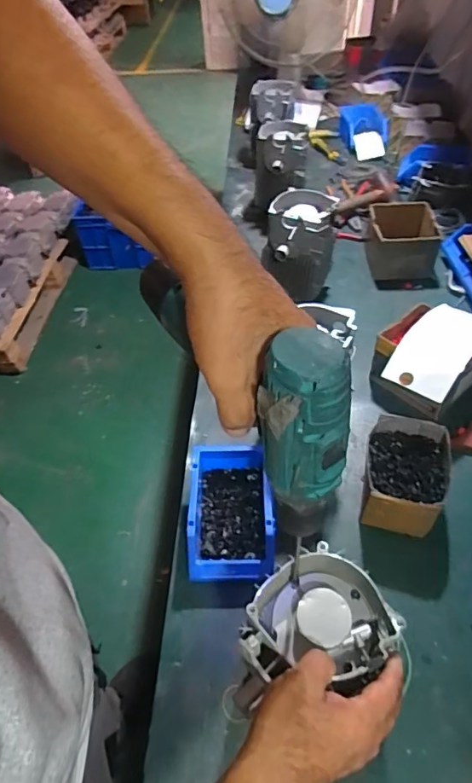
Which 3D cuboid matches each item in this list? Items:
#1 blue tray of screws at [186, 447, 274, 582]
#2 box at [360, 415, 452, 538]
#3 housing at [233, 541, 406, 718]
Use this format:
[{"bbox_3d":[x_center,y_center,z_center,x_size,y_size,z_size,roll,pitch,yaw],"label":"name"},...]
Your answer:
[{"bbox_3d":[-0.008,0.169,0.696,0.117,0.078,0.184,-3,49,0],"label":"blue tray of screws"},{"bbox_3d":[0.245,0.123,0.719,0.114,0.087,0.153,13,51,13],"label":"box"},{"bbox_3d":[0.073,0.217,0.463,0.140,0.048,0.125,-2,49,1],"label":"housing"}]

